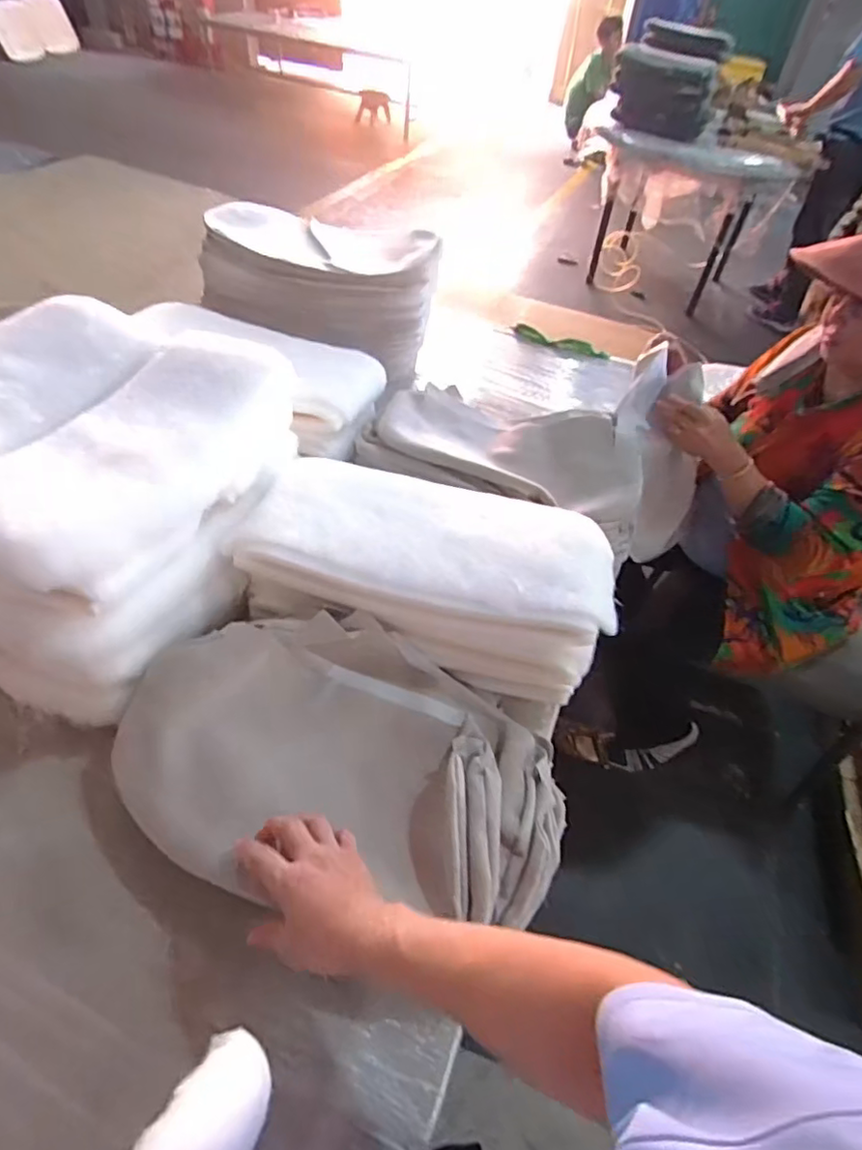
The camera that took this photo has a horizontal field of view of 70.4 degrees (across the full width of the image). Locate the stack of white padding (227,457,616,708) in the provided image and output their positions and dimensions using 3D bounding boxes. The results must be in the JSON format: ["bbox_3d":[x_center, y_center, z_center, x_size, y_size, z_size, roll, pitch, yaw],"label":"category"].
[{"bbox_3d":[-0.002,-0.013,0.845,0.479,0.142,0.216,15,49,6],"label":"stack of white padding"}]

